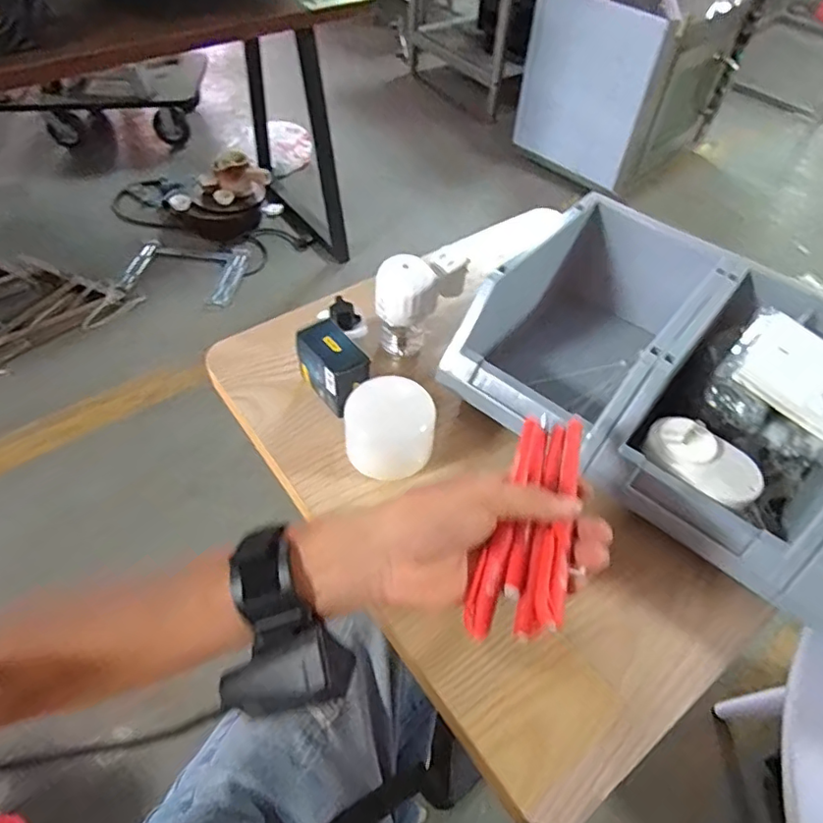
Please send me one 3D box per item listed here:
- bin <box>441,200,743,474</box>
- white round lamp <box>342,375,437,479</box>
[{"bbox_3d":[0.163,-0.074,0.535,0.157,0.114,0.234,36,58,24],"label":"bin"},{"bbox_3d":[-0.018,0.018,0.495,0.072,0.053,0.086,1,51,-1],"label":"white round lamp"}]

